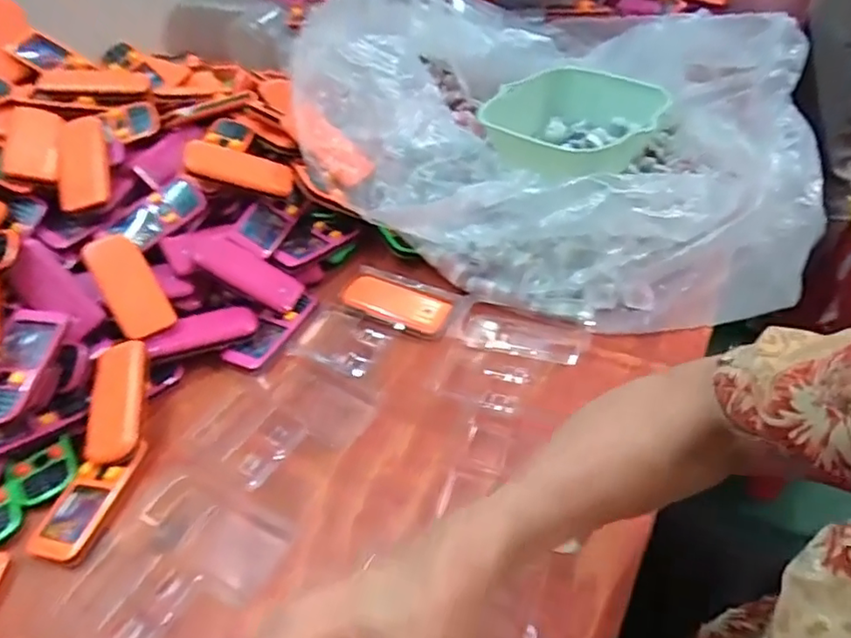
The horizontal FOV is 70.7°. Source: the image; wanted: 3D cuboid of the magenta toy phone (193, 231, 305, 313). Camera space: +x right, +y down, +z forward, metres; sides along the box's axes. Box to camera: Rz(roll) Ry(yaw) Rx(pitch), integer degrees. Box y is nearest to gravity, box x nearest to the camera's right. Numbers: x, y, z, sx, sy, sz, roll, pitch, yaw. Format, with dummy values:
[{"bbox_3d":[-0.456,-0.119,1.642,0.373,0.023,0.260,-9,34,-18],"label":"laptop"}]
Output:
[{"bbox_3d":[-0.173,-0.046,0.588,0.108,0.012,0.044,30,47,-10],"label":"magenta toy phone"}]

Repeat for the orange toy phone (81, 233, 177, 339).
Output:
[{"bbox_3d":[-0.272,-0.030,0.550,0.043,0.009,0.102,-32,86,-23],"label":"orange toy phone"}]

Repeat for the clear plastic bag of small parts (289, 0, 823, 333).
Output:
[{"bbox_3d":[0.153,-0.236,0.663,0.533,0.182,0.470,20,51,25],"label":"clear plastic bag of small parts"}]

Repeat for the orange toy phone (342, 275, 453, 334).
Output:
[{"bbox_3d":[-0.028,-0.018,0.592,0.106,0.010,0.043,15,49,21],"label":"orange toy phone"}]

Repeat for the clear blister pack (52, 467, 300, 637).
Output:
[{"bbox_3d":[-0.174,0.176,0.421,0.127,0.013,0.126,18,50,23],"label":"clear blister pack"}]

